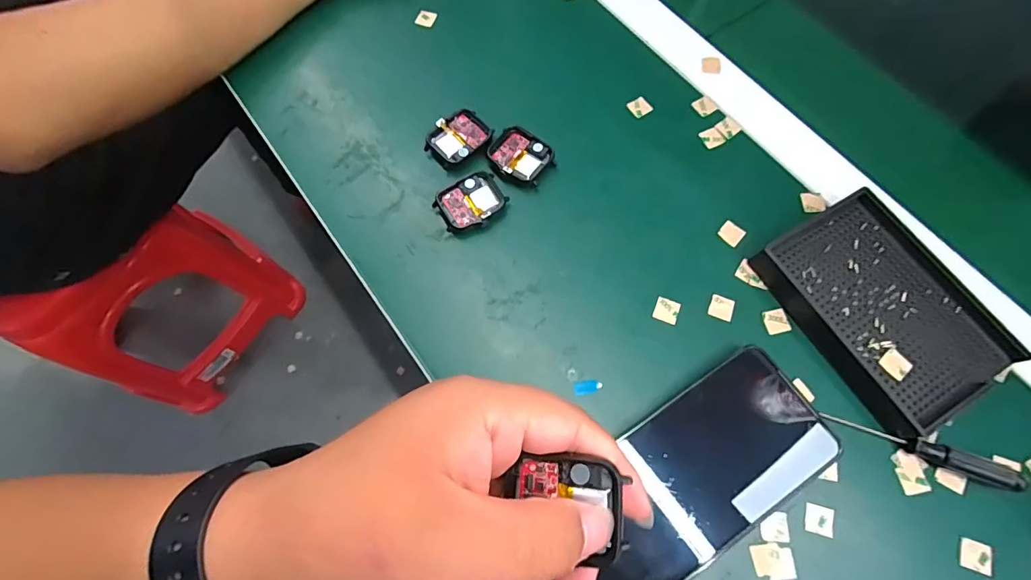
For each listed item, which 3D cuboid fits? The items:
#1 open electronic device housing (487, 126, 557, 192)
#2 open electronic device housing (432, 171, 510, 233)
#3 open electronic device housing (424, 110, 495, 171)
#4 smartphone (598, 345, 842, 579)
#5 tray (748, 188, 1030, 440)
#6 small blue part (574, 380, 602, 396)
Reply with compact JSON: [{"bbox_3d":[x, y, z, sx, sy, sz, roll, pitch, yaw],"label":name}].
[{"bbox_3d":[0.003,-0.097,0.337,0.046,0.007,0.040,32,75,12],"label":"open electronic device housing"},{"bbox_3d":[-0.031,-0.062,0.326,0.047,0.008,0.039,-29,73,-8],"label":"open electronic device housing"},{"bbox_3d":[-0.043,-0.114,0.344,0.046,0.010,0.036,-39,75,-11],"label":"open electronic device housing"},{"bbox_3d":[0.104,0.107,0.265,0.160,0.016,0.079,-34,74,-10],"label":"smartphone"},{"bbox_3d":[0.233,0.010,0.294,0.097,0.021,0.134,-28,73,-8],"label":"tray"},{"bbox_3d":[0.046,0.061,0.287,0.018,0.004,0.008,-8,71,-1],"label":"small blue part"}]

